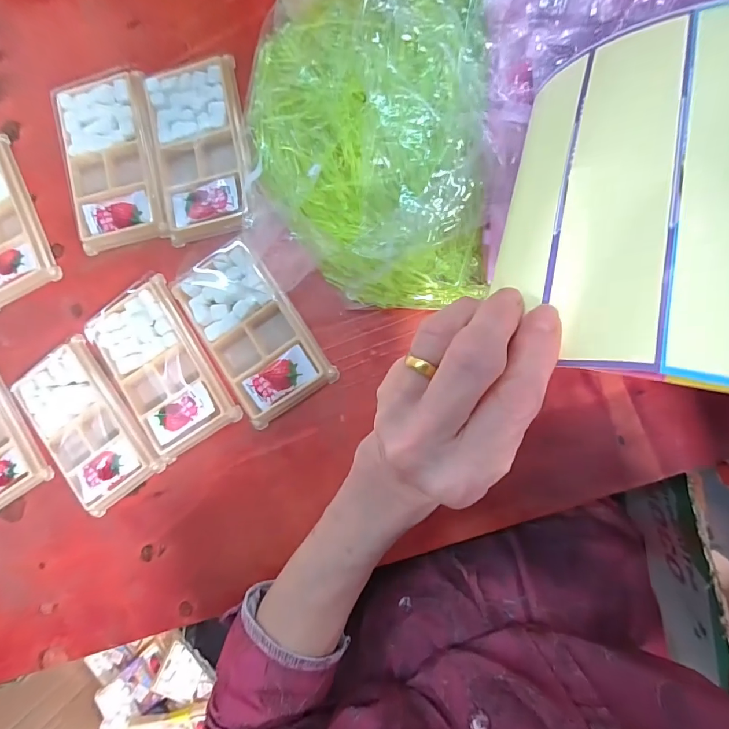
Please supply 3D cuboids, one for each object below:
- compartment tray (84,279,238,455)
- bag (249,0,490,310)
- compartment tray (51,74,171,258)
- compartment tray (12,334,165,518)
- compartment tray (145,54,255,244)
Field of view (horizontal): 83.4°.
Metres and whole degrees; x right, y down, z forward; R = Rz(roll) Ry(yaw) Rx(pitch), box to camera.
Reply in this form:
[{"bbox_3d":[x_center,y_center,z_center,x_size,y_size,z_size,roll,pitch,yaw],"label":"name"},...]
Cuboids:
[{"bbox_3d":[-0.167,0.003,0.334,0.082,0.011,0.134,-32,86,8],"label":"compartment tray"},{"bbox_3d":[-0.004,-0.157,0.273,0.167,0.076,0.224,1,91,9],"label":"bag"},{"bbox_3d":[-0.206,-0.168,0.337,0.081,0.012,0.133,-9,89,9],"label":"compartment tray"},{"bbox_3d":[-0.232,0.049,0.341,0.080,0.017,0.131,-35,85,8],"label":"compartment tray"},{"bbox_3d":[-0.129,-0.171,0.328,0.076,0.015,0.137,-8,89,9],"label":"compartment tray"}]

